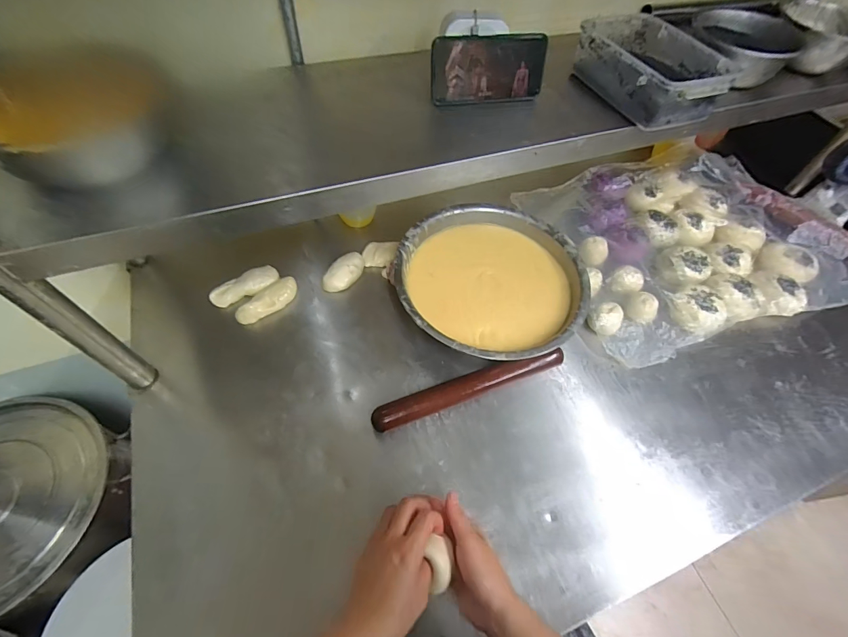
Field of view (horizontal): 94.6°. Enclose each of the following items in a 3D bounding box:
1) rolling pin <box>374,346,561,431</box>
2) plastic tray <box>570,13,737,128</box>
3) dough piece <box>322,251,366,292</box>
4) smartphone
[{"bbox_3d":[0.077,0.106,0.615,0.321,0.040,0.041,-17,62,-14],"label":"rolling pin"},{"bbox_3d":[0.329,-0.362,0.573,0.135,0.071,0.207,-18,61,-16],"label":"plastic tray"},{"bbox_3d":[-0.146,-0.086,0.723,0.045,0.027,0.093,27,61,12],"label":"dough piece"},{"bbox_3d":[0.090,-0.342,0.539,0.161,0.078,0.005,-10,40,-11],"label":"smartphone"}]

